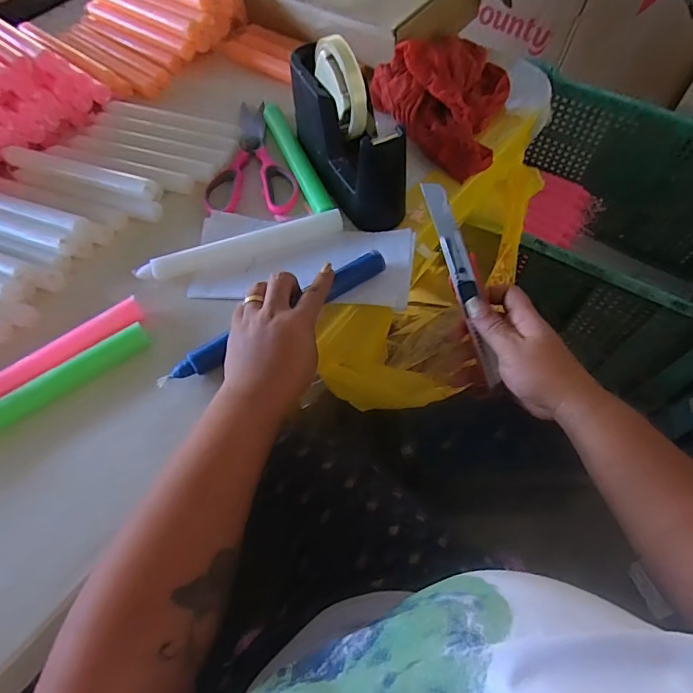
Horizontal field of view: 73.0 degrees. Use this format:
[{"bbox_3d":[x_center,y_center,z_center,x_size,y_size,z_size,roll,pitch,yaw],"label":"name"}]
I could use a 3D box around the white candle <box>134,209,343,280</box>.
[{"bbox_3d":[-0.107,-0.100,0.485,0.209,0.027,0.022,-17,62,-7],"label":"white candle"}]

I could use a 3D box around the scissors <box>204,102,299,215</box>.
[{"bbox_3d":[-0.123,-0.227,0.559,0.101,0.019,0.200,-14,62,-5],"label":"scissors"}]

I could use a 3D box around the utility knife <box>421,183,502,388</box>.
[{"bbox_3d":[0.103,-0.055,0.411,0.017,0.015,0.184,-17,89,-7],"label":"utility knife"}]

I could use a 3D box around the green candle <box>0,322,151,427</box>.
[{"bbox_3d":[-0.265,0.037,0.402,0.193,0.019,0.024,-34,66,-15],"label":"green candle"}]

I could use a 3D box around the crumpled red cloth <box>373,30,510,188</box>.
[{"bbox_3d":[0.136,-0.299,0.557,0.162,0.047,0.188,-31,65,-14],"label":"crumpled red cloth"}]

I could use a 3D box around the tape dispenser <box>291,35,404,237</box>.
[{"bbox_3d":[-0.004,-0.225,0.476,0.062,0.123,0.186,-26,64,-11],"label":"tape dispenser"}]

